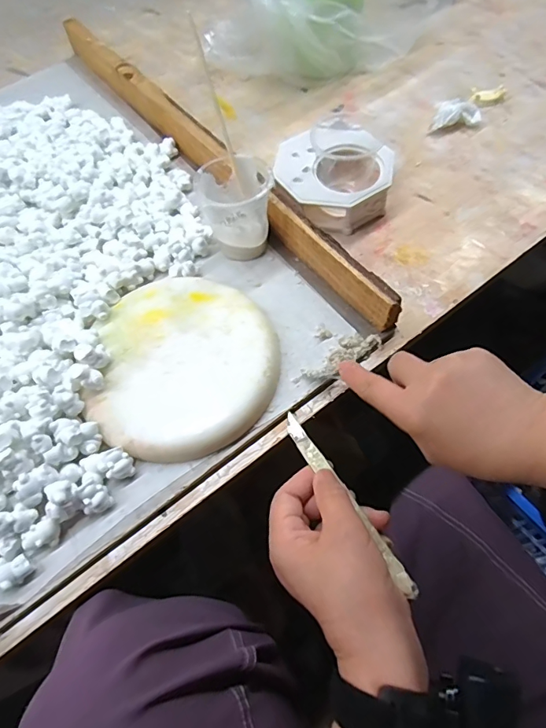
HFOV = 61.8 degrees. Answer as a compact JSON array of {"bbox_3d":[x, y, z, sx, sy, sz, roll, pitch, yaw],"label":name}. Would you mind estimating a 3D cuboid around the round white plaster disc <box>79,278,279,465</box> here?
[{"bbox_3d":[-0.070,-0.004,0.374,0.146,0.018,0.159,-1,63,2],"label":"round white plaster disc"}]

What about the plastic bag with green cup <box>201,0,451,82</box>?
[{"bbox_3d":[0.065,-0.444,0.537,0.261,0.158,0.167,-39,67,-16],"label":"plastic bag with green cup"}]

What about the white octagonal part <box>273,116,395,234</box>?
[{"bbox_3d":[0.061,-0.191,0.467,0.112,0.045,0.116,-31,65,-13],"label":"white octagonal part"}]

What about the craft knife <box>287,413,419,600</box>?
[{"bbox_3d":[0.049,0.093,0.320,0.012,0.004,0.147,-30,60,-12],"label":"craft knife"}]

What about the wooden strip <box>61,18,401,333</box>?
[{"bbox_3d":[-0.081,-0.233,0.496,0.019,0.058,0.583,-36,66,-15],"label":"wooden strip"}]

